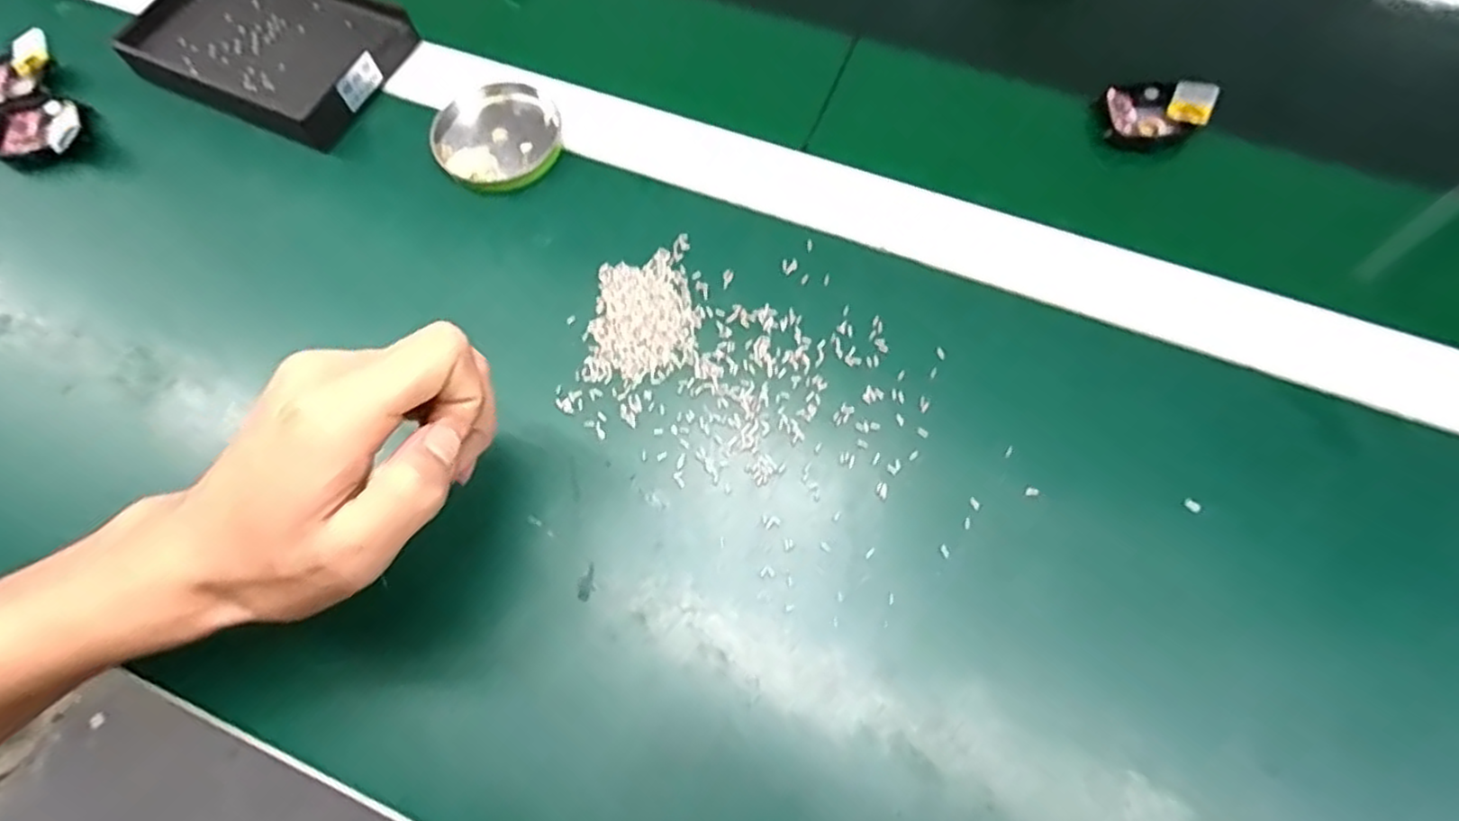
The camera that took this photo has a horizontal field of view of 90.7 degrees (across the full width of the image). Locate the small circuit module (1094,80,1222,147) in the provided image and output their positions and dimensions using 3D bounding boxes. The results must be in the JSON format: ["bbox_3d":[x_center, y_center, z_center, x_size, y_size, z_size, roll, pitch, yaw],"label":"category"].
[{"bbox_3d":[0.222,-0.156,0.373,0.054,0.013,0.036,5,69,4],"label":"small circuit module"}]

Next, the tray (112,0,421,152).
[{"bbox_3d":[-0.258,-0.207,0.399,0.141,0.021,0.096,24,71,11],"label":"tray"}]

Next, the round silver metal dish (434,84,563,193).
[{"bbox_3d":[-0.122,-0.144,0.378,0.064,0.006,0.065,-1,69,2],"label":"round silver metal dish"}]

